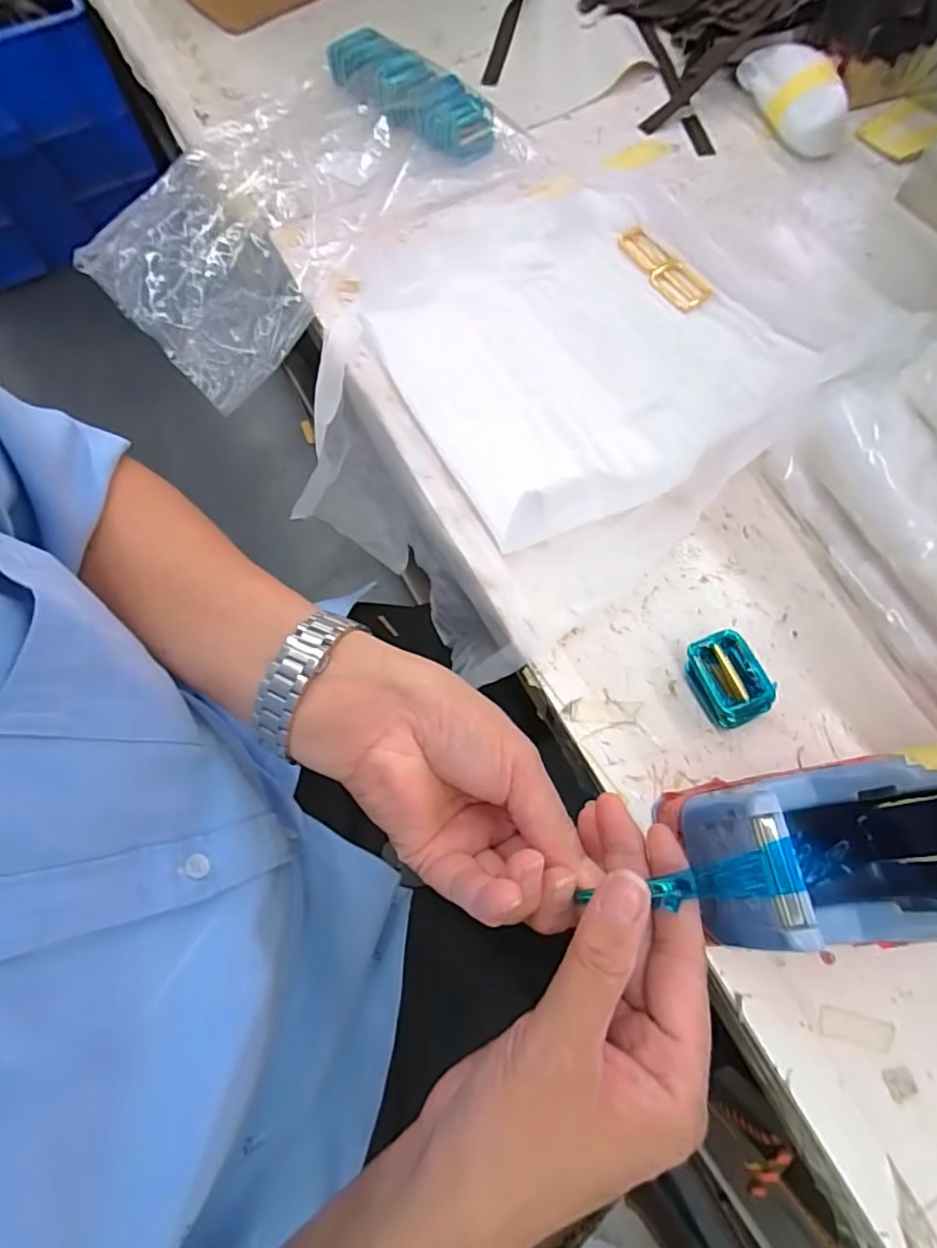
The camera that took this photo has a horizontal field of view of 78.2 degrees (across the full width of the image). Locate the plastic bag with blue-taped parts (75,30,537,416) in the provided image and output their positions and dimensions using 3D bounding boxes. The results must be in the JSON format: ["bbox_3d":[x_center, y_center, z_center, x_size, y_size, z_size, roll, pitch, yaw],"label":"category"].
[{"bbox_3d":[-0.146,-0.362,0.490,0.344,0.065,0.226,-41,75,-6],"label":"plastic bag with blue-taped parts"}]

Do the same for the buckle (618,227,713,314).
[{"bbox_3d":[0.153,-0.278,0.450,0.028,0.010,0.087,-31,72,-10],"label":"buckle"}]

